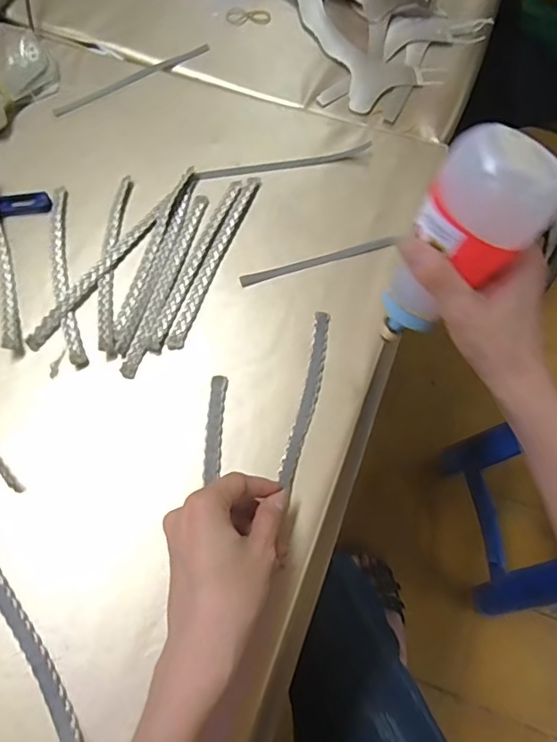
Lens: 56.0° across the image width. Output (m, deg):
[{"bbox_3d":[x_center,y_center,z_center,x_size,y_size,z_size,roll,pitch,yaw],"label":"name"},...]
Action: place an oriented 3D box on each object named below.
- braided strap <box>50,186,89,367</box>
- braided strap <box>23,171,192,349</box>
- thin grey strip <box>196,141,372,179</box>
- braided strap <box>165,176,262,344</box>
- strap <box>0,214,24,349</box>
[{"bbox_3d":[-0.191,-0.089,0.464,0.020,0.006,0.189,-12,69,-8],"label":"braided strap"},{"bbox_3d":[-0.145,-0.107,0.471,0.019,0.006,0.220,34,70,11],"label":"braided strap"},{"bbox_3d":[0.007,-0.209,0.521,0.174,0.010,0.010,-9,68,-6],"label":"thin grey strip"},{"bbox_3d":[-0.056,-0.103,0.476,0.013,0.005,0.191,20,68,5],"label":"braided strap"},{"bbox_3d":[-0.247,-0.099,0.463,0.015,0.012,0.183,-17,69,-9],"label":"strap"}]

